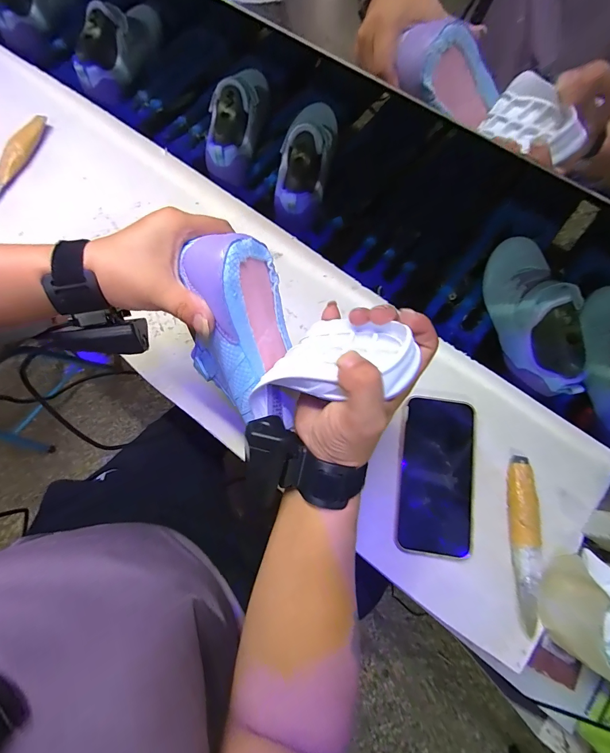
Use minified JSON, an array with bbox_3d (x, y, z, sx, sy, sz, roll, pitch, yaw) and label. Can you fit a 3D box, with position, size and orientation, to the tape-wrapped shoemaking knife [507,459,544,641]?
[{"bbox_3d":[0.225,0.169,0.348,0.027,0.021,0.167,5,75,3],"label":"tape-wrapped shoemaking knife"}]

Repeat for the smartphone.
[{"bbox_3d":[0.146,0.107,0.373,0.079,0.011,0.162,8,75,4],"label":"smartphone"}]

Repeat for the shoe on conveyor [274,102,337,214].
[{"bbox_3d":[-0.007,-0.313,0.507,0.079,0.066,0.148,19,90,7],"label":"shoe on conveyor"}]

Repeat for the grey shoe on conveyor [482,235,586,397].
[{"bbox_3d":[0.295,-0.087,0.438,0.076,0.094,0.225,-5,75,0],"label":"grey shoe on conveyor"}]

